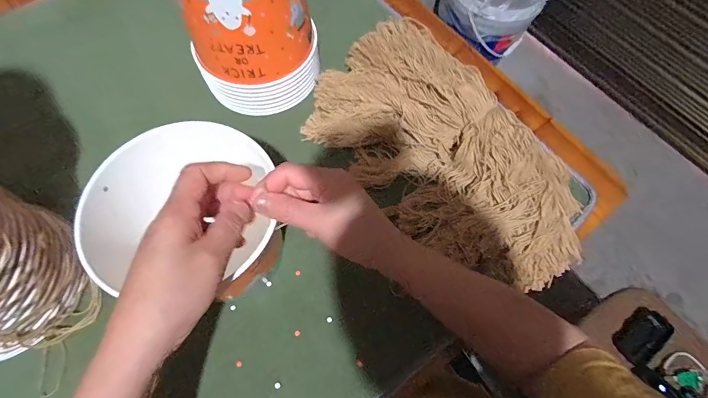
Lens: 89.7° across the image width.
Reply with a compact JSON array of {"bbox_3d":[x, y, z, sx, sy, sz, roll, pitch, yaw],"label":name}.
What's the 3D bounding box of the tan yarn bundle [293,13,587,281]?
[{"bbox_3d":[0.111,-0.068,0.433,0.226,0.079,0.388,-41,74,-18],"label":"tan yarn bundle"}]

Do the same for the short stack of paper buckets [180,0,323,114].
[{"bbox_3d":[-0.130,-0.225,0.438,0.150,0.184,0.143,-22,69,-12],"label":"short stack of paper buckets"}]

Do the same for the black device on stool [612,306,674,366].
[{"bbox_3d":[0.552,0.261,0.682,0.106,0.024,0.065,-41,74,-18],"label":"black device on stool"}]

